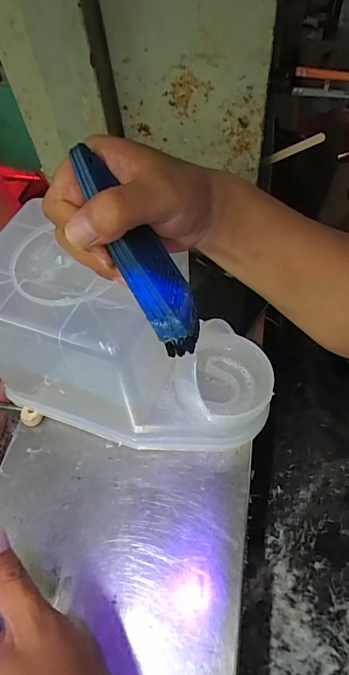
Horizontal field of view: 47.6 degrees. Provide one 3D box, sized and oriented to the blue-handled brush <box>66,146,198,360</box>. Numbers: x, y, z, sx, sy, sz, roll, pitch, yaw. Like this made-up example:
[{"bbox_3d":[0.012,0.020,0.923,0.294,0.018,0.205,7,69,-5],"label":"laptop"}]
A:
[{"bbox_3d":[-0.018,-0.049,0.241,0.036,0.134,0.017,-38,23,-20],"label":"blue-handled brush"}]

